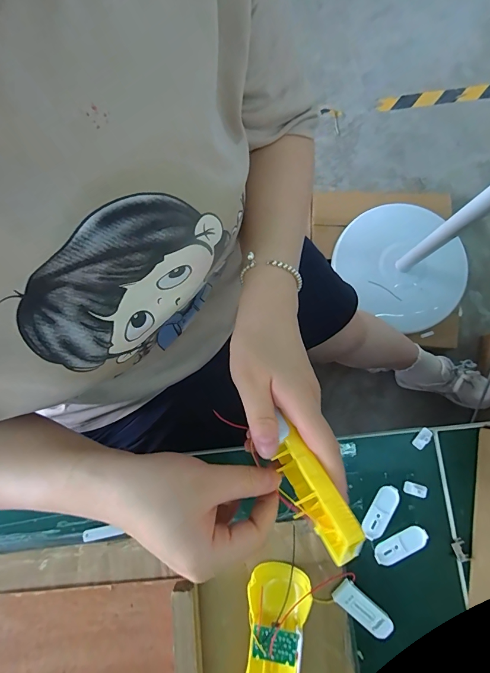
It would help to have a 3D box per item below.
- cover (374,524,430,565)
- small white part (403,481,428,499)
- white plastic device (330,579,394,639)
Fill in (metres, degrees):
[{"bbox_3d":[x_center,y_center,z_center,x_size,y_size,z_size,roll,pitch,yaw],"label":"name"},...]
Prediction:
[{"bbox_3d":[0.140,0.188,0.324,0.049,0.004,0.020,-27,81,-4],"label":"cover"},{"bbox_3d":[0.157,0.141,0.332,0.020,0.005,0.011,15,80,3],"label":"small white part"},{"bbox_3d":[0.102,0.236,0.311,0.055,0.006,0.021,43,86,1],"label":"white plastic device"}]

